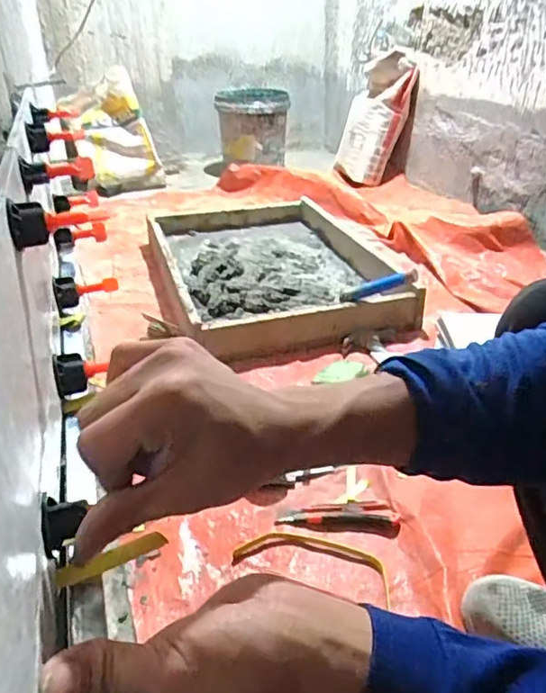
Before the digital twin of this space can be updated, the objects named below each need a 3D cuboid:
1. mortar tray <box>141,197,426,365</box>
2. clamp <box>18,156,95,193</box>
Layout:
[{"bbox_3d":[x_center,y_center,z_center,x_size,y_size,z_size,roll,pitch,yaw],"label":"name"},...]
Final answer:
[{"bbox_3d":[-0.008,-0.234,1.495,0.566,0.078,0.801,-10,32,-14],"label":"mortar tray"},{"bbox_3d":[-0.185,-0.152,0.488,0.059,0.024,0.030,-13,33,-18],"label":"clamp"}]

